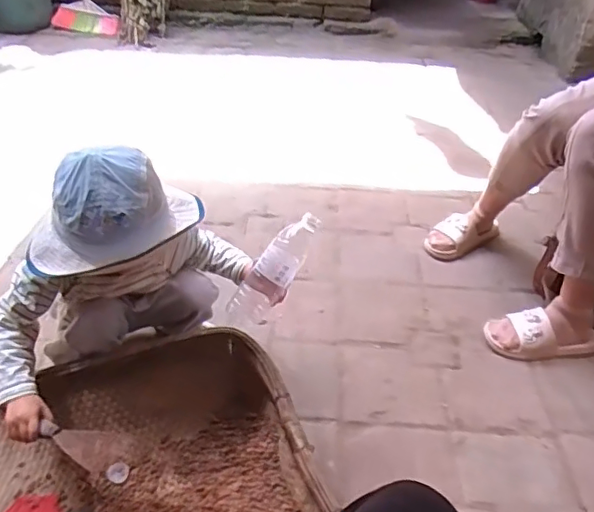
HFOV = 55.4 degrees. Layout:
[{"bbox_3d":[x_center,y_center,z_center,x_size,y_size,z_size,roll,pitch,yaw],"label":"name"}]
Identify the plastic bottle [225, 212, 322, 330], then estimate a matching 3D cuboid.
[{"bbox_3d":[-0.040,0.030,0.956,0.058,0.226,0.054,20,22,-42],"label":"plastic bottle"}]

